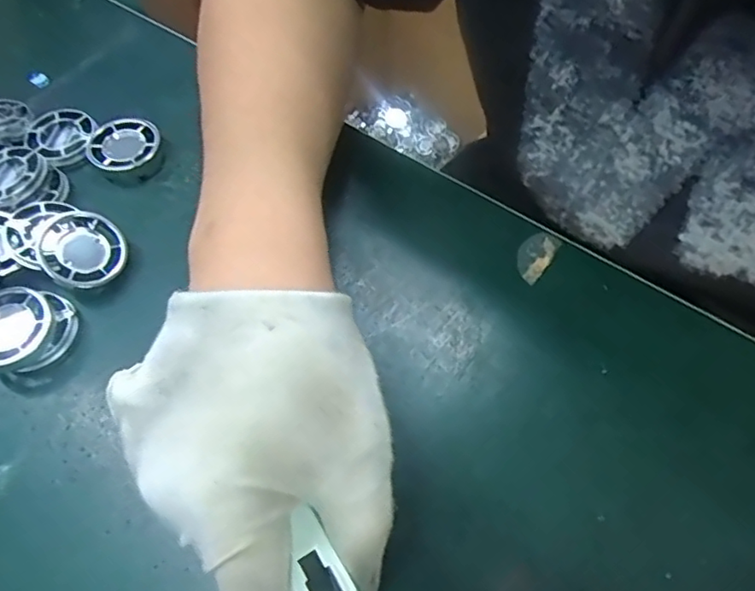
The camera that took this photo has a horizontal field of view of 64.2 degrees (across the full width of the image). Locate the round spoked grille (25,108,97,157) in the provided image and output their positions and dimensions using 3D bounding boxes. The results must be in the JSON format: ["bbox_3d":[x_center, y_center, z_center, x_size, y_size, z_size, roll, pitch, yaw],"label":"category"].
[{"bbox_3d":[-0.180,-0.092,0.343,0.037,0.012,0.037,-1,60,1],"label":"round spoked grille"}]

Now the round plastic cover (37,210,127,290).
[{"bbox_3d":[-0.143,-0.023,0.292,0.040,0.005,0.037,4,75,-14],"label":"round plastic cover"}]

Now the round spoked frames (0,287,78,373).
[{"bbox_3d":[-0.162,0.017,0.275,0.042,0.022,0.037,-31,64,-16],"label":"round spoked frames"}]

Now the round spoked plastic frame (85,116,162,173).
[{"bbox_3d":[-0.139,-0.084,0.334,0.036,0.008,0.039,0,63,1],"label":"round spoked plastic frame"}]

